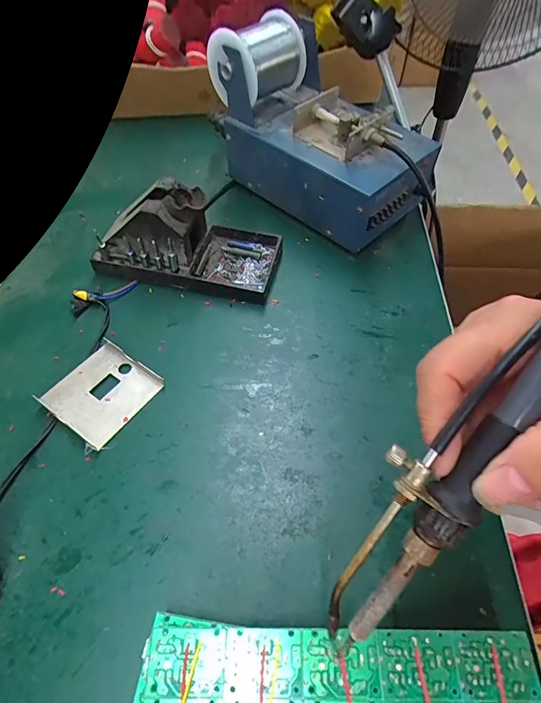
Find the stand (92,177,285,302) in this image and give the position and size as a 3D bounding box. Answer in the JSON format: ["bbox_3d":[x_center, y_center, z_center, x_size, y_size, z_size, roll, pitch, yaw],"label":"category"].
[{"bbox_3d":[-0.073,-0.106,0.373,0.156,0.070,0.077,10,55,7],"label":"stand"}]

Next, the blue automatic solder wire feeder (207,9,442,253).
[{"bbox_3d":[0.054,-0.216,0.417,0.122,0.126,0.209,-36,62,-23],"label":"blue automatic solder wire feeder"}]

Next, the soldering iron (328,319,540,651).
[{"bbox_3d":[0.078,0.030,0.159,0.032,0.015,0.203,37,99,23],"label":"soldering iron"}]

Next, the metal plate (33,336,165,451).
[{"bbox_3d":[-0.127,0.030,0.319,0.064,0.010,0.069,29,60,19],"label":"metal plate"}]

